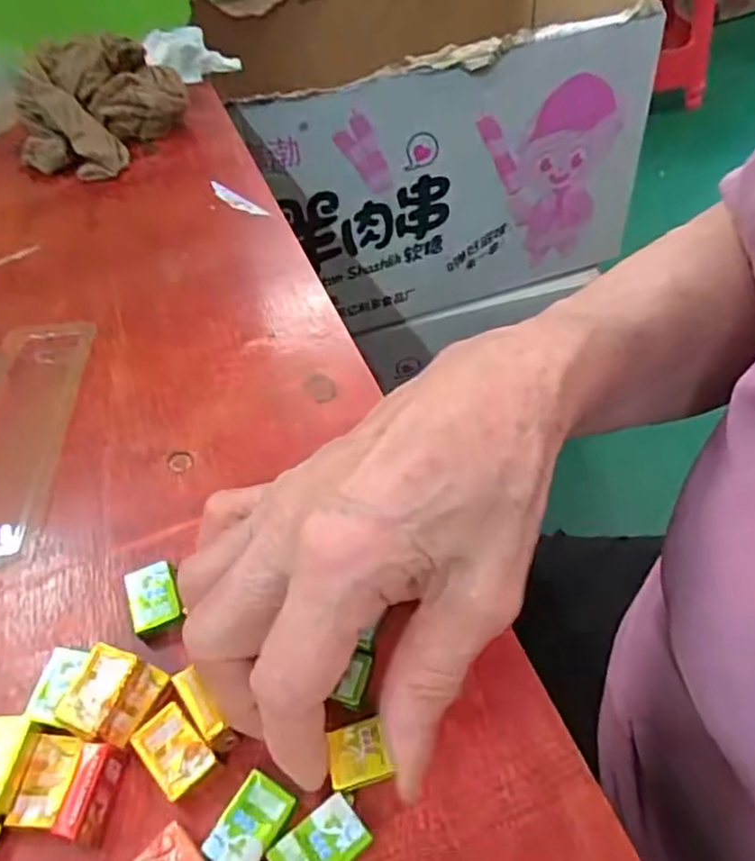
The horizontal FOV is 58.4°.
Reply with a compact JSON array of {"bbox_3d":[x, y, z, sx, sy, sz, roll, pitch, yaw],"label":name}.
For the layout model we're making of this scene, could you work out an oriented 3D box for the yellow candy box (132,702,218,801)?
[{"bbox_3d":[-0.063,0.099,0.209,0.017,0.007,0.026,-37,56,-24],"label":"yellow candy box"}]

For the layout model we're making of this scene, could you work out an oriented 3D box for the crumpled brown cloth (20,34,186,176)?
[{"bbox_3d":[-0.196,-0.227,0.467,0.088,0.059,0.108,28,55,25],"label":"crumpled brown cloth"}]

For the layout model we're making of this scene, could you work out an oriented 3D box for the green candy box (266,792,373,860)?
[{"bbox_3d":[-0.016,0.117,0.189,0.025,0.006,0.016,-33,54,-21],"label":"green candy box"}]

